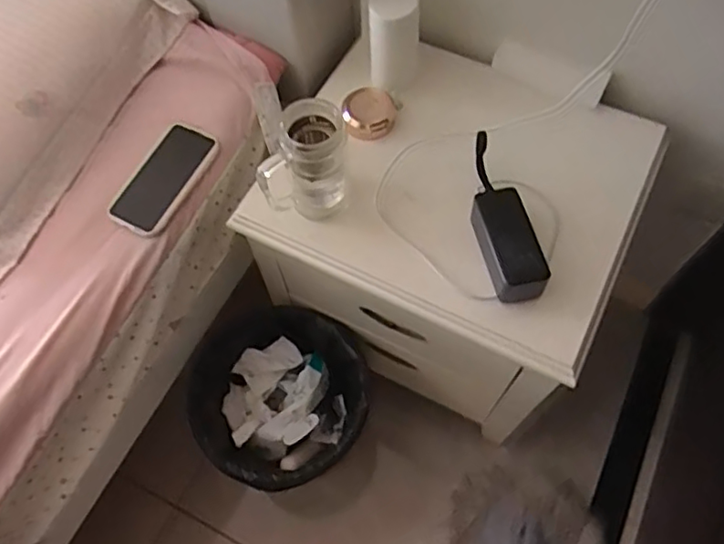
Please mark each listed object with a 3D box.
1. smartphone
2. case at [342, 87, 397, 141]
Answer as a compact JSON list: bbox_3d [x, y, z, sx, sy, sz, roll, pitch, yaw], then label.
[{"bbox_3d":[-0.255,-0.125,0.782,0.077,0.014,0.156,25,68,14],"label":"smartphone"},{"bbox_3d":[0.010,-0.216,0.829,0.070,0.023,0.071,-1,64,2],"label":"case"}]

